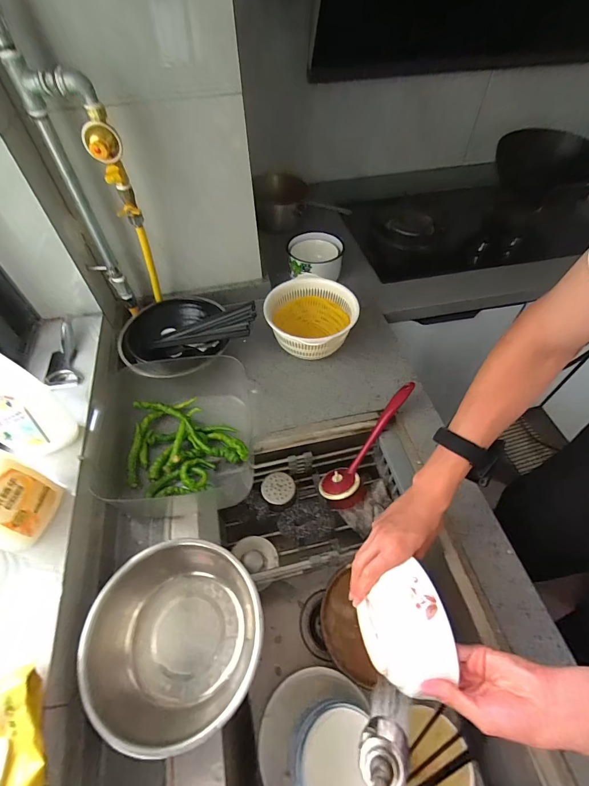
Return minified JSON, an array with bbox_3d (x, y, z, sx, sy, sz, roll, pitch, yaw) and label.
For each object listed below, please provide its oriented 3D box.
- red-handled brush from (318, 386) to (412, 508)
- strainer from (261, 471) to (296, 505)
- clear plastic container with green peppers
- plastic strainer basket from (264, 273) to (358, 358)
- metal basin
[{"bbox_3d":[0.143,0.093,0.679,0.077,0.051,0.269,31,81,19],"label":"red-handled brush"},{"bbox_3d":[-0.030,0.175,0.657,0.061,0.006,0.059,0,53,1],"label":"strainer"},{"bbox_3d":[-0.206,0.055,0.641,0.253,0.103,0.274,-2,53,-1],"label":"clear plastic container with green peppers"},{"bbox_3d":[0.029,-0.148,0.773,0.191,0.116,0.187,14,55,11],"label":"plastic strainer basket"},{"bbox_3d":[-0.147,0.311,0.459,0.205,0.089,0.201,0,53,1],"label":"metal basin"}]

